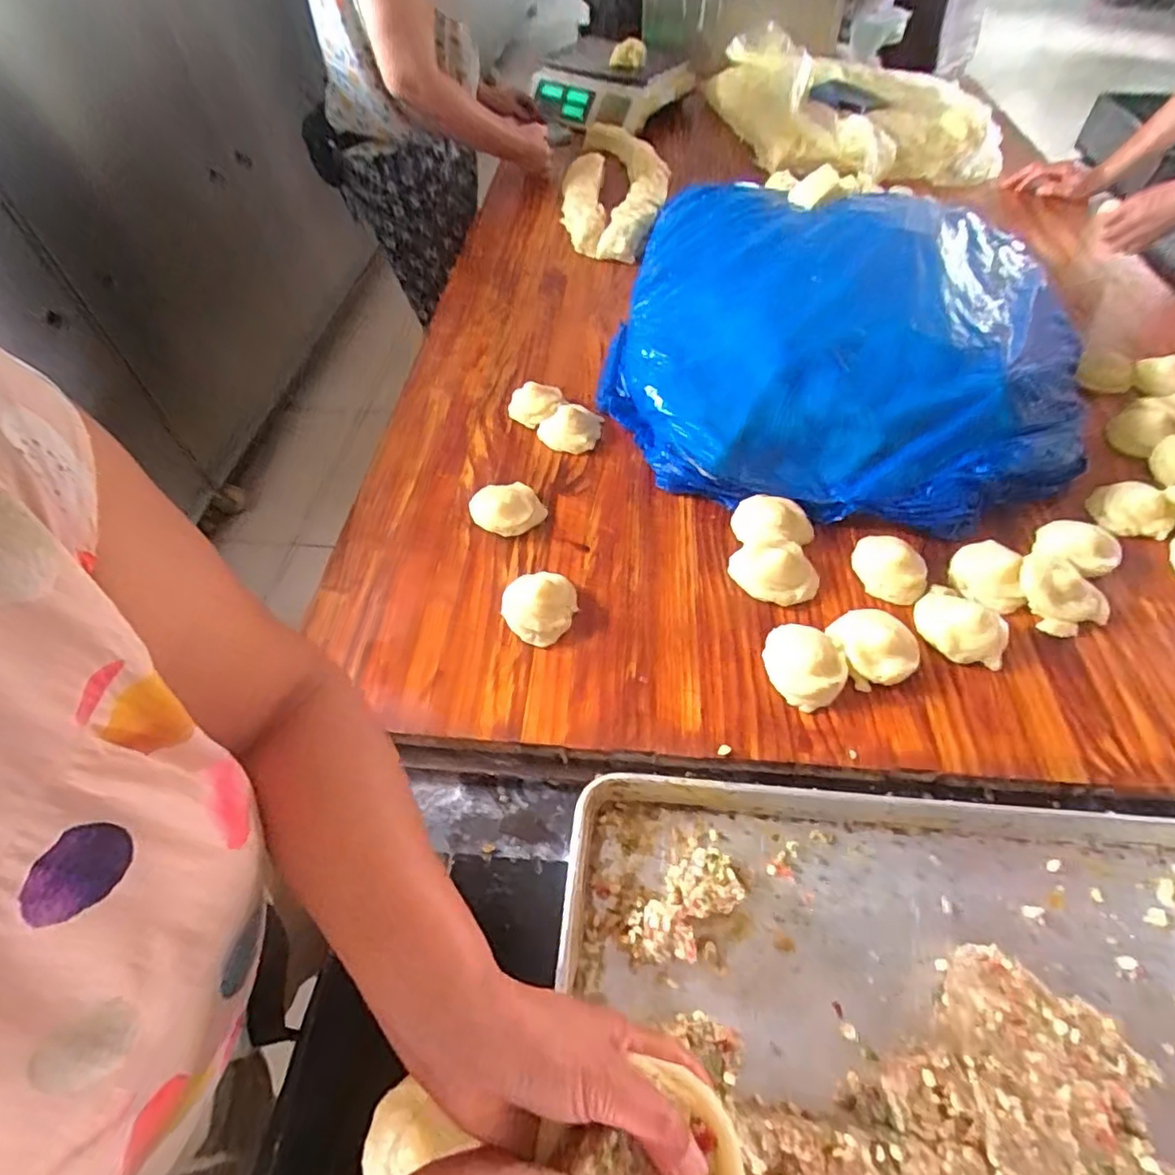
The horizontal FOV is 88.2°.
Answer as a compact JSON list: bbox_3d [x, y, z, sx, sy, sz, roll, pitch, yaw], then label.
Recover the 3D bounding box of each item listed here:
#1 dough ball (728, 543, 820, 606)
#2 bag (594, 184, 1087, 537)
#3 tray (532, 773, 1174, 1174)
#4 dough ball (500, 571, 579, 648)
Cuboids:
[{"bbox_3d":[0.206,-0.016,0.659,0.093,0.035,0.071,-1,56,1],"label":"dough ball"},{"bbox_3d":[0.342,-0.380,0.847,0.590,0.116,0.659,10,57,9],"label":"bag"},{"bbox_3d":[0.286,0.345,0.400,0.621,0.044,0.407,4,56,4],"label":"tray"},{"bbox_3d":[-0.048,0.017,0.637,0.078,0.035,0.077,-1,56,1],"label":"dough ball"}]

